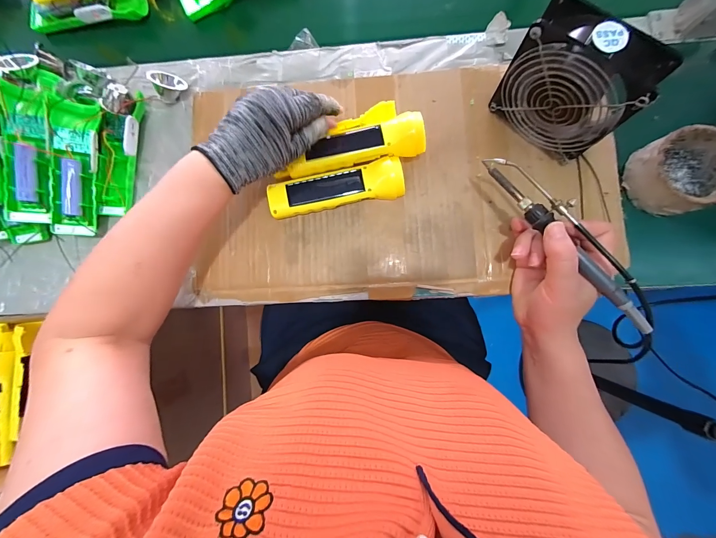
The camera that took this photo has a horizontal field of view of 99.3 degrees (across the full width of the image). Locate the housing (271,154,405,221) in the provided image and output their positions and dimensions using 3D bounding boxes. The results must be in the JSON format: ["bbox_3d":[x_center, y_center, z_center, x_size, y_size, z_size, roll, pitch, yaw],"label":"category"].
[{"bbox_3d":[-0.026,-0.095,0.368,0.159,0.028,0.041,-10,83,4],"label":"housing"}]

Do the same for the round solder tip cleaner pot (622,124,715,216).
[{"bbox_3d":[0.359,-0.107,0.340,0.083,0.050,0.083,-1,84,5],"label":"round solder tip cleaner pot"}]

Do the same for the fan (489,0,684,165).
[{"bbox_3d":[0.213,-0.183,0.311,0.120,0.120,0.056,37,88,8],"label":"fan"}]

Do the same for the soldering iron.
[{"bbox_3d":[0.201,-0.032,0.287,0.032,0.017,0.207,-36,79,0],"label":"soldering iron"}]

